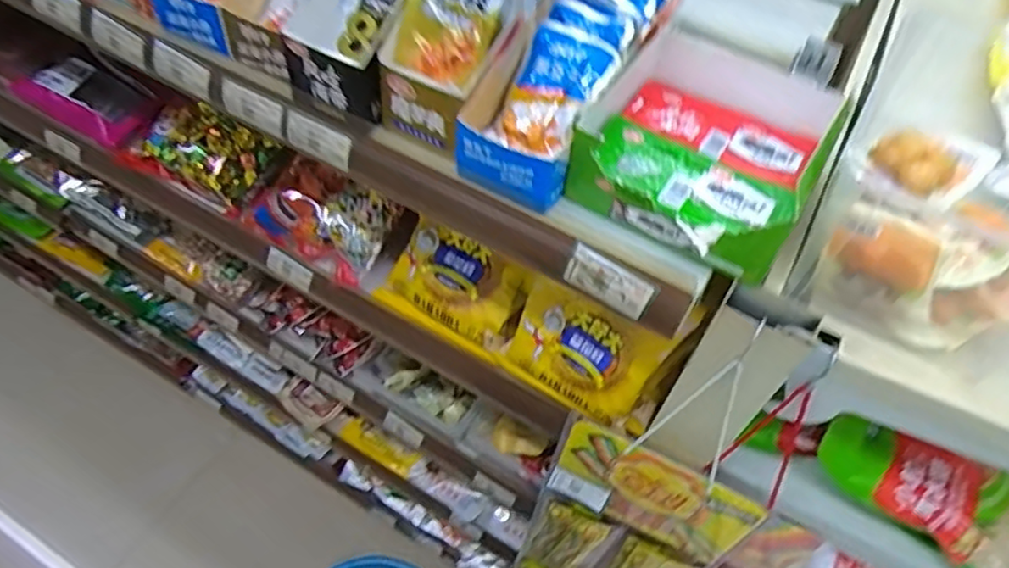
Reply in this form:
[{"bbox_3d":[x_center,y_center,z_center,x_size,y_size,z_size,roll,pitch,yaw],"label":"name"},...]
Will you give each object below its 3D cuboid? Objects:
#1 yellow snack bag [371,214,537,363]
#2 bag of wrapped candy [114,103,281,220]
[{"bbox_3d":[-0.050,0.001,0.661,0.137,0.098,0.045,30,16,17],"label":"yellow snack bag"},{"bbox_3d":[-0.340,-0.148,0.735,0.169,0.068,0.098,25,56,13],"label":"bag of wrapped candy"}]

